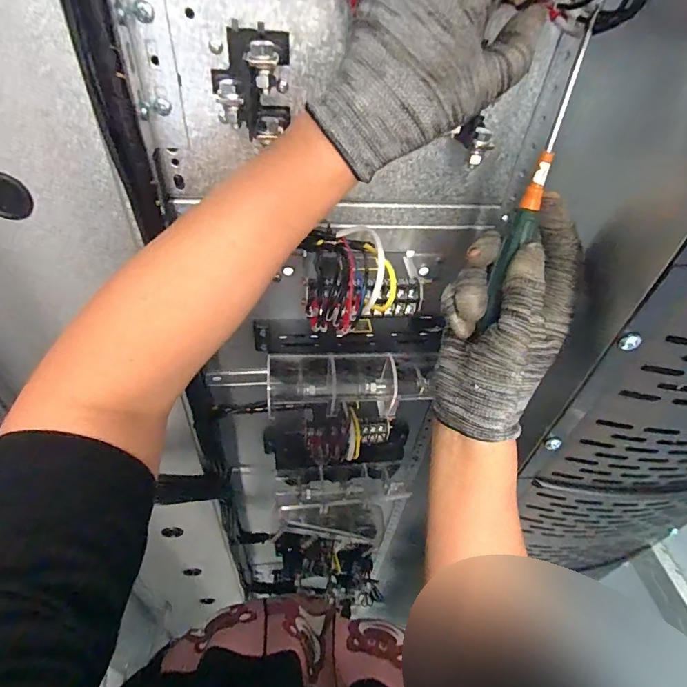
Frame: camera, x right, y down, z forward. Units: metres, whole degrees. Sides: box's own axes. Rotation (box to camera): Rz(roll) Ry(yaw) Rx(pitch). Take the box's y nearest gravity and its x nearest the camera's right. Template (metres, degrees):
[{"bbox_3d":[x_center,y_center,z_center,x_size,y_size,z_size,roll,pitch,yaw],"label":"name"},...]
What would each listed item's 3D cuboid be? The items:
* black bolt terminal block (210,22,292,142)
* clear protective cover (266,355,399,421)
[{"bbox_3d":[-0.056,-0.160,0.264,0.048,0.058,0.042,-5,45,-14],"label":"black bolt terminal block"},{"bbox_3d":[-0.012,0.031,0.387,0.113,0.034,0.049,-2,44,-10],"label":"clear protective cover"}]

